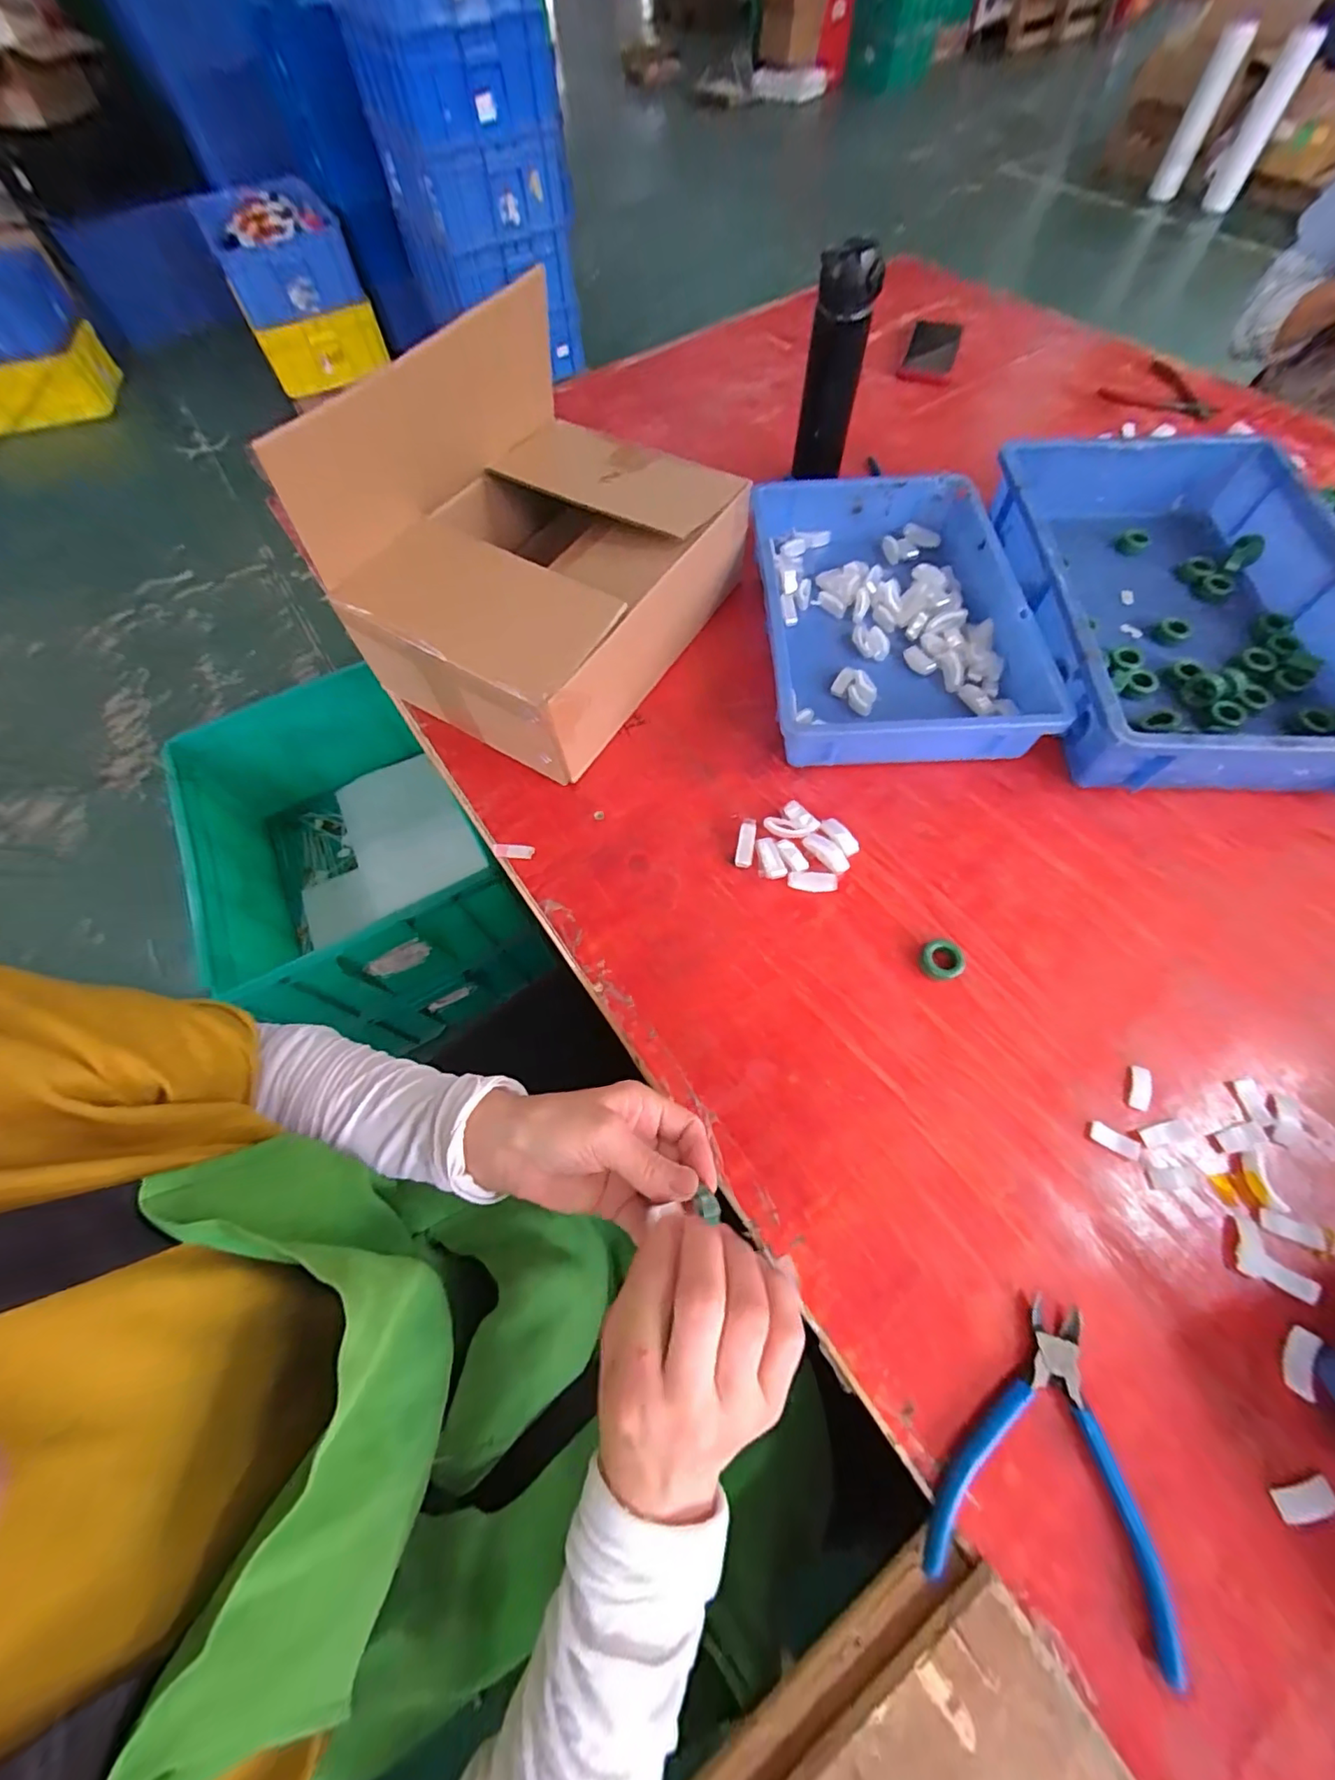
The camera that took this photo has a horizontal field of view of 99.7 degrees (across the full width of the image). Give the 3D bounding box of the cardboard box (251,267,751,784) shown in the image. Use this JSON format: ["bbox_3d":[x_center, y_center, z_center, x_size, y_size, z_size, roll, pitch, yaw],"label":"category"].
[{"bbox_3d":[-0.128,-0.335,0.532,0.286,0.227,0.341,27,67,15],"label":"cardboard box"}]

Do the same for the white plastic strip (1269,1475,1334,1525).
[{"bbox_3d":[0.342,0.327,0.302,0.032,0.004,0.014,-15,48,-1],"label":"white plastic strip"}]

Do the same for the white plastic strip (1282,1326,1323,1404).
[{"bbox_3d":[0.368,0.273,0.326,0.013,0.007,0.035,26,67,15],"label":"white plastic strip"}]

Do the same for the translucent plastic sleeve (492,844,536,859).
[{"bbox_3d":[-0.139,-0.035,0.509,0.039,0.004,0.013,3,79,7],"label":"translucent plastic sleeve"}]

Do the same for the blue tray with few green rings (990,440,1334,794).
[{"bbox_3d":[0.506,-0.291,0.561,0.286,0.078,0.438,2,63,4],"label":"blue tray with few green rings"}]

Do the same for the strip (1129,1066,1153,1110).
[{"bbox_3d":[0.331,0.138,0.392,0.013,0.004,0.031,18,65,12],"label":"strip"}]

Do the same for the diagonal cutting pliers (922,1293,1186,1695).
[{"bbox_3d":[0.215,0.312,0.310,0.117,0.013,0.139,17,65,11],"label":"diagonal cutting pliers"}]

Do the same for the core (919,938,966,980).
[{"bbox_3d":[0.214,0.054,0.437,0.032,0.014,0.029,-6,63,0],"label":"core"}]

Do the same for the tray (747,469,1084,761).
[{"bbox_3d":[0.222,-0.284,0.580,0.247,0.064,0.366,0,63,3],"label":"tray"}]

